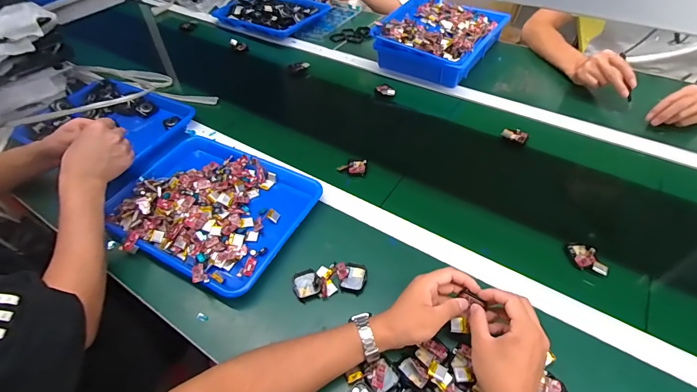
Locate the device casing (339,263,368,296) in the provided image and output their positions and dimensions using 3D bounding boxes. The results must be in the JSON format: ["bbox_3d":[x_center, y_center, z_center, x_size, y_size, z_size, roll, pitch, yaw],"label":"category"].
[{"bbox_3d":[0.010,0.126,0.543,0.035,0.008,0.047,13,51,14],"label":"device casing"}]

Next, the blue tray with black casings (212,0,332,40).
[{"bbox_3d":[-0.251,-0.609,1.172,0.333,0.052,0.244,27,55,24],"label":"blue tray with black casings"}]

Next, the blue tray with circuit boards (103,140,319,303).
[{"bbox_3d":[-0.244,0.010,0.630,0.340,0.039,0.266,19,52,18],"label":"blue tray with circuit boards"}]

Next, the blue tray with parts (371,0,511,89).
[{"bbox_3d":[0.249,-0.439,0.976,0.257,0.098,0.339,27,55,24],"label":"blue tray with parts"}]

